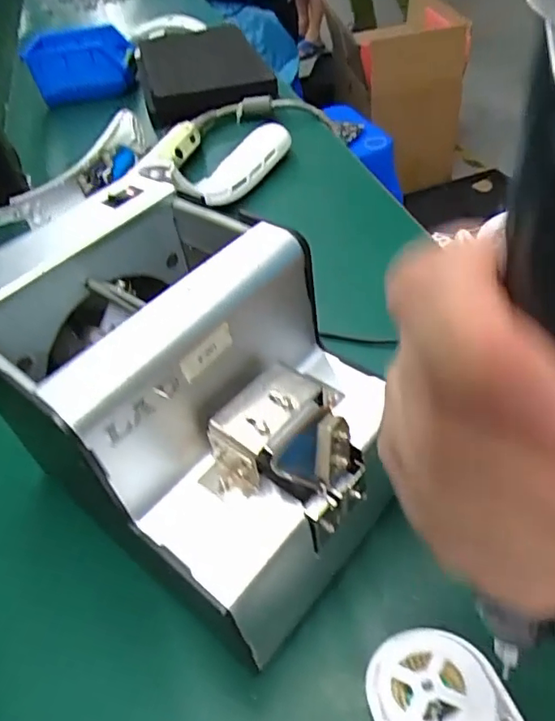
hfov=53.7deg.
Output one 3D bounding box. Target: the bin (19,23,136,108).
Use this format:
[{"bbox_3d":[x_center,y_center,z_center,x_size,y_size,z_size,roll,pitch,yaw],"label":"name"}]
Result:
[{"bbox_3d":[-0.284,-0.437,0.799,0.139,0.073,0.105,-10,49,-2],"label":"bin"}]

